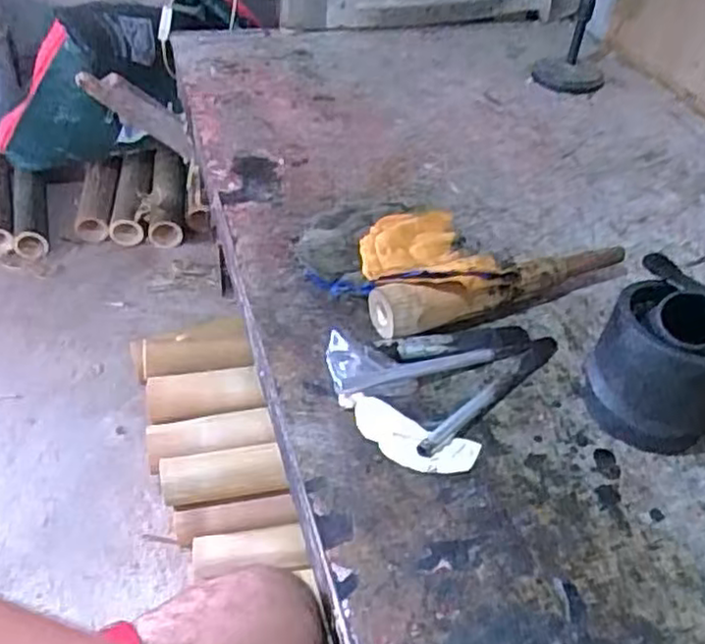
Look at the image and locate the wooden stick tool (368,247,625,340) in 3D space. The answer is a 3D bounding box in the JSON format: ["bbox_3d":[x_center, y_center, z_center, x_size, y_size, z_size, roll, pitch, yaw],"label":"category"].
[{"bbox_3d":[0.155,-0.039,0.677,0.283,0.057,0.045,-13,45,-18],"label":"wooden stick tool"}]

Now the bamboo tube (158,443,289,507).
[{"bbox_3d":[-0.193,0.222,1.043,0.182,0.064,0.063,-2,42,-10],"label":"bamboo tube"}]

